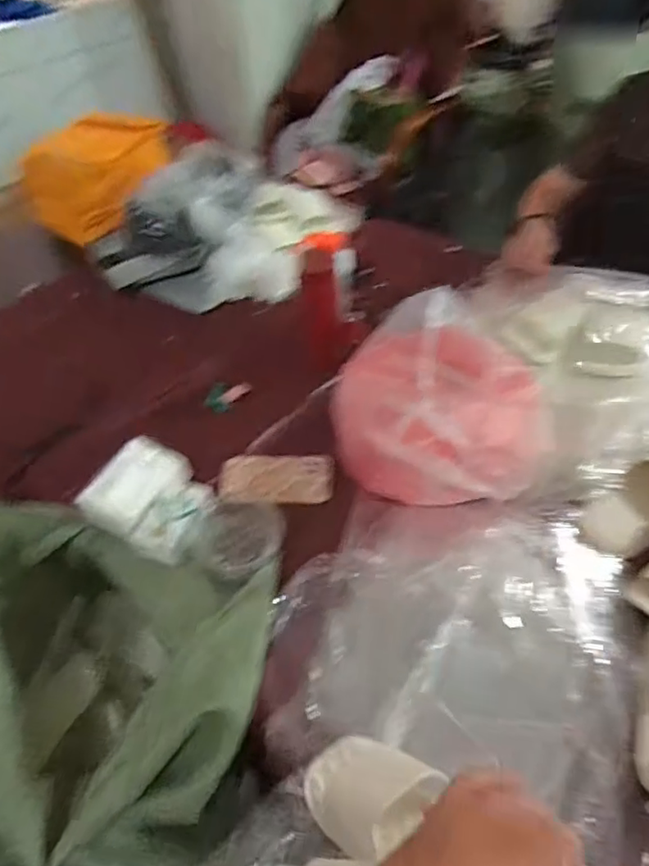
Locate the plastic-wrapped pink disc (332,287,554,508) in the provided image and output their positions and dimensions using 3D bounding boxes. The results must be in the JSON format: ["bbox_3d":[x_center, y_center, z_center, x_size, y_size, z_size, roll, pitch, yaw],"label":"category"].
[{"bbox_3d":[0.172,-0.045,0.855,0.298,0.171,0.326,3,49,6],"label":"plastic-wrapped pink disc"}]

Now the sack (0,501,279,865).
[{"bbox_3d":[-0.329,0.356,0.782,0.469,0.322,0.394,16,52,16],"label":"sack"}]

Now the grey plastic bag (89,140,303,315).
[{"bbox_3d":[-0.288,-0.412,1.234,0.396,0.227,0.289,-20,51,-13],"label":"grey plastic bag"}]

